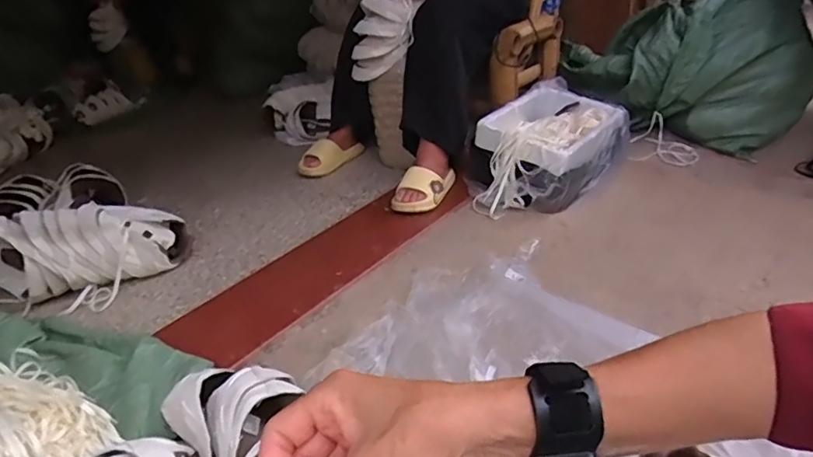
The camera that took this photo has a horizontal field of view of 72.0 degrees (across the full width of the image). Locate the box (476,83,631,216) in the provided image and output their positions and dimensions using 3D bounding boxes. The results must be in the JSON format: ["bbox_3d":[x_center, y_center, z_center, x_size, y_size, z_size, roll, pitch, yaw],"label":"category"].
[{"bbox_3d":[0.349,-0.202,1.432,0.425,0.186,0.253,-30,37,-34],"label":"box"}]

